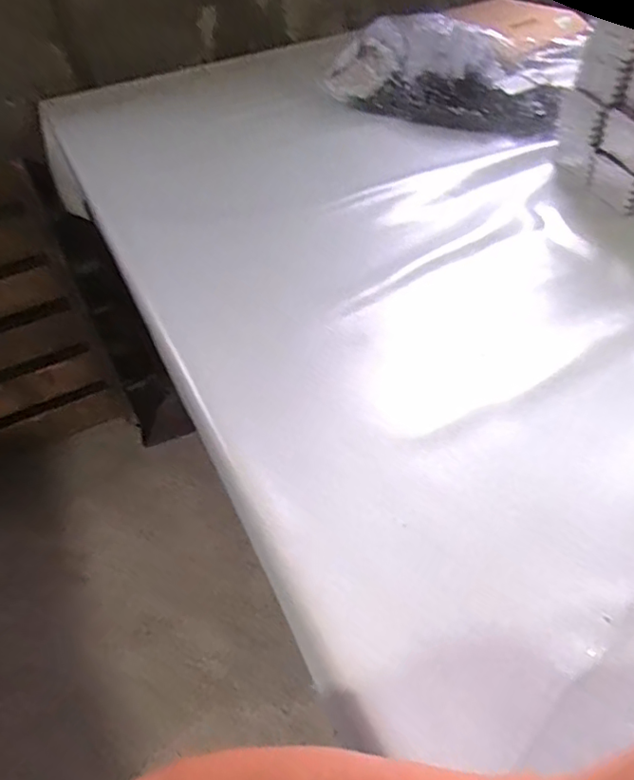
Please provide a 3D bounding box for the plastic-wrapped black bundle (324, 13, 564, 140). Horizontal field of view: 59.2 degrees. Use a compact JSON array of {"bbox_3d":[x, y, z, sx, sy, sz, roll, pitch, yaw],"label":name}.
[{"bbox_3d":[0.232,-0.563,1.001,0.406,0.128,0.169,18,52,20],"label":"plastic-wrapped black bundle"}]

